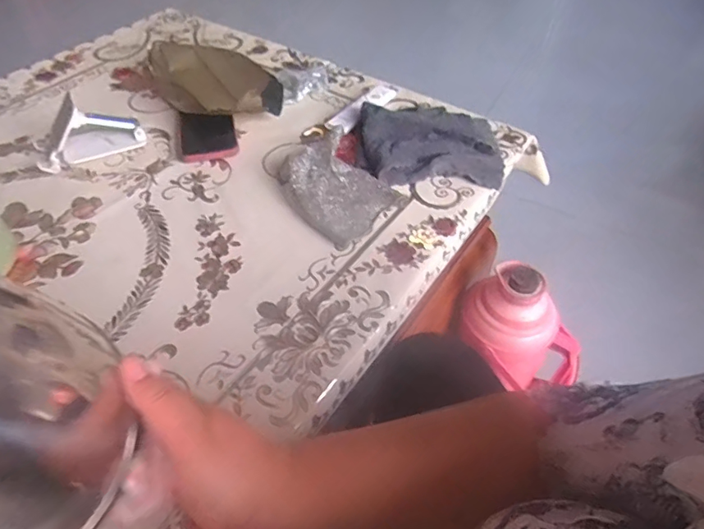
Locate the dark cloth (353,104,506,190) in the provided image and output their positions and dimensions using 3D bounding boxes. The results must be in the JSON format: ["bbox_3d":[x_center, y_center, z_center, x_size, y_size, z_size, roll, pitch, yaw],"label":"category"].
[{"bbox_3d":[0.108,-0.178,0.694,0.201,0.043,0.165,0,48,-1],"label":"dark cloth"}]

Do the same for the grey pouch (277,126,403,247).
[{"bbox_3d":[-0.019,-0.104,0.631,0.116,0.036,0.158,-27,54,-23],"label":"grey pouch"}]

